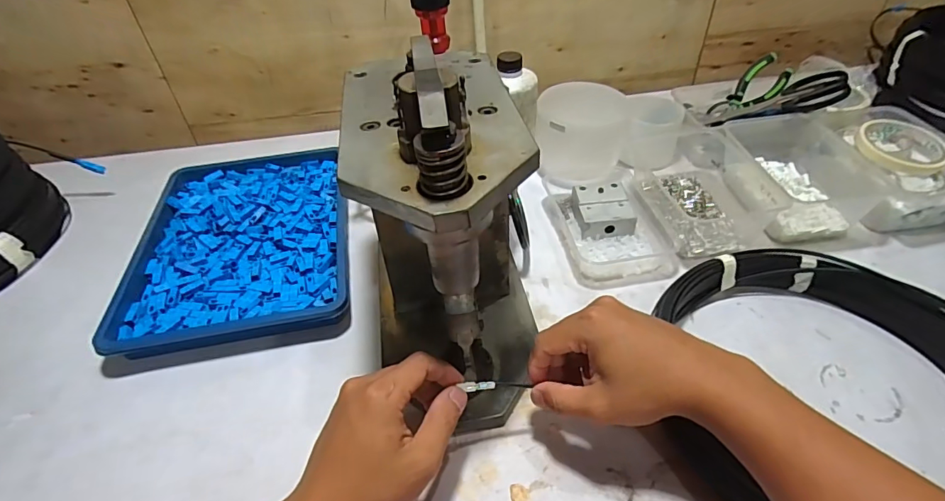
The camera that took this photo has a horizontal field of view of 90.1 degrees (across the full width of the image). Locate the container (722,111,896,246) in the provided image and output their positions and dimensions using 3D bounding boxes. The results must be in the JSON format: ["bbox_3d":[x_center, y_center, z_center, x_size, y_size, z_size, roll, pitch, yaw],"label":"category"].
[{"bbox_3d":[0.395,-0.098,0.589,0.139,0.068,0.177,-5,43,-1],"label":"container"}]

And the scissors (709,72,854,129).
[{"bbox_3d":[0.410,-0.200,0.642,0.161,0.012,0.061,-11,50,45],"label":"scissors"}]

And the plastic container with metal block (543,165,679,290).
[{"bbox_3d":[0.166,-0.036,0.578,0.120,0.038,0.178,-9,43,-5],"label":"plastic container with metal block"}]

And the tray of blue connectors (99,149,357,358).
[{"bbox_3d":[-0.271,-0.019,0.582,0.235,0.040,0.309,-10,43,-5],"label":"tray of blue connectors"}]

